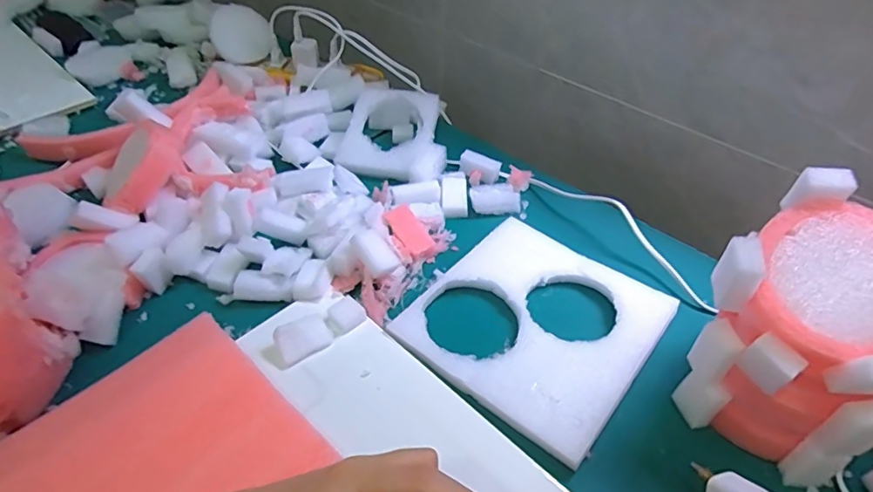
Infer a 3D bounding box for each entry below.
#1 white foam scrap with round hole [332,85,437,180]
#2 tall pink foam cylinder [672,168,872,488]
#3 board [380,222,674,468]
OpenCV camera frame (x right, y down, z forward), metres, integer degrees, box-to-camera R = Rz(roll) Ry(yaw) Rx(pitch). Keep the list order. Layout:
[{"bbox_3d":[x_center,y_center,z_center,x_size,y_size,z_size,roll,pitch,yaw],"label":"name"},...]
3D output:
[{"bbox_3d":[-0.054,-0.135,0.619,0.097,0.030,0.139,12,47,13],"label":"white foam scrap with round hole"},{"bbox_3d":[0.238,0.059,0.346,0.106,0.158,0.121,-30,52,-25],"label":"tall pink foam cylinder"},{"bbox_3d":[0.084,0.058,0.446,0.176,0.005,0.182,30,53,27],"label":"board"}]

